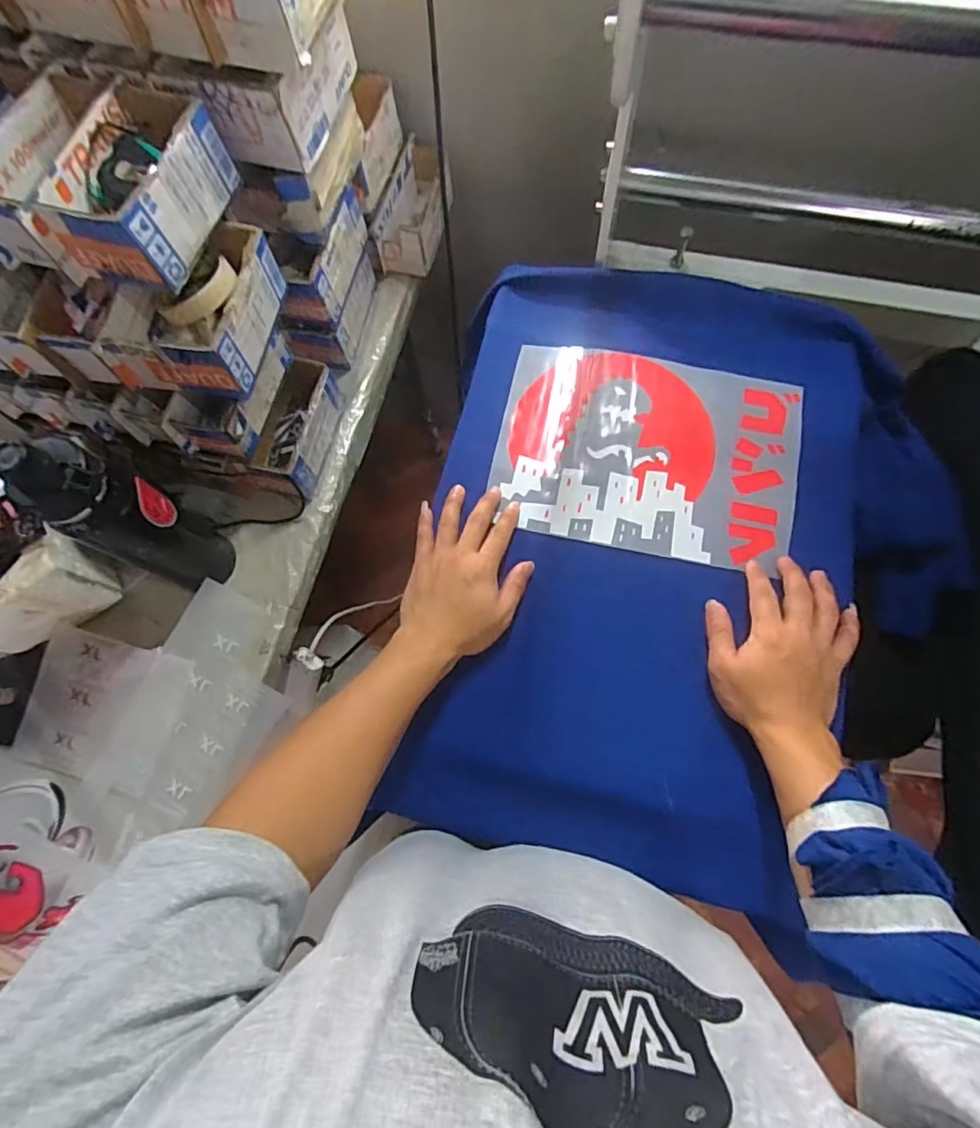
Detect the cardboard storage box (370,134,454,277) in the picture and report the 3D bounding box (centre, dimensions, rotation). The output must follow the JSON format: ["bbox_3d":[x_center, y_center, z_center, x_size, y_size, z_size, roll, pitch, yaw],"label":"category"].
[{"bbox_3d":[-0.105,-0.506,0.773,0.073,0.081,0.183,15,74,7],"label":"cardboard storage box"}]

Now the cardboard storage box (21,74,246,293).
[{"bbox_3d":[-0.315,-0.343,0.489,0.101,0.069,0.174,13,74,6],"label":"cardboard storage box"}]

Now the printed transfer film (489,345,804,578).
[{"bbox_3d":[0.160,-0.117,0.553,0.297,0.010,0.213,11,75,7],"label":"printed transfer film"}]

